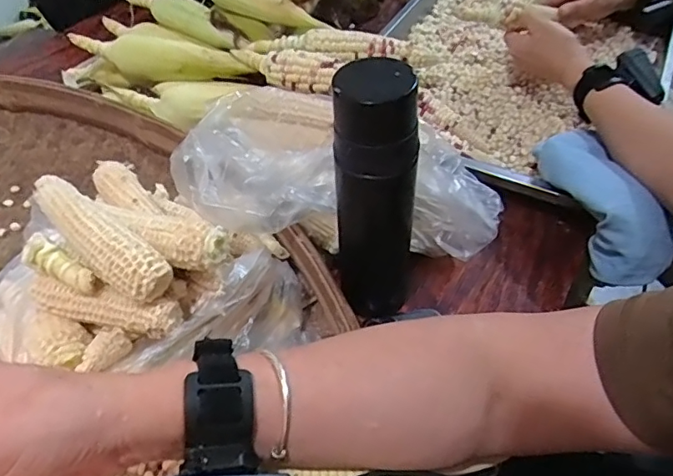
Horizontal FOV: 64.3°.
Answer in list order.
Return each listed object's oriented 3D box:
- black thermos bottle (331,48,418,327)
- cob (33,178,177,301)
[{"bbox_3d":[0.032,-0.019,0.453,0.062,0.261,0.054,2,48,5],"label":"black thermos bottle"},{"bbox_3d":[-0.180,-0.002,0.401,0.141,0.029,0.039,30,56,27],"label":"cob"}]

